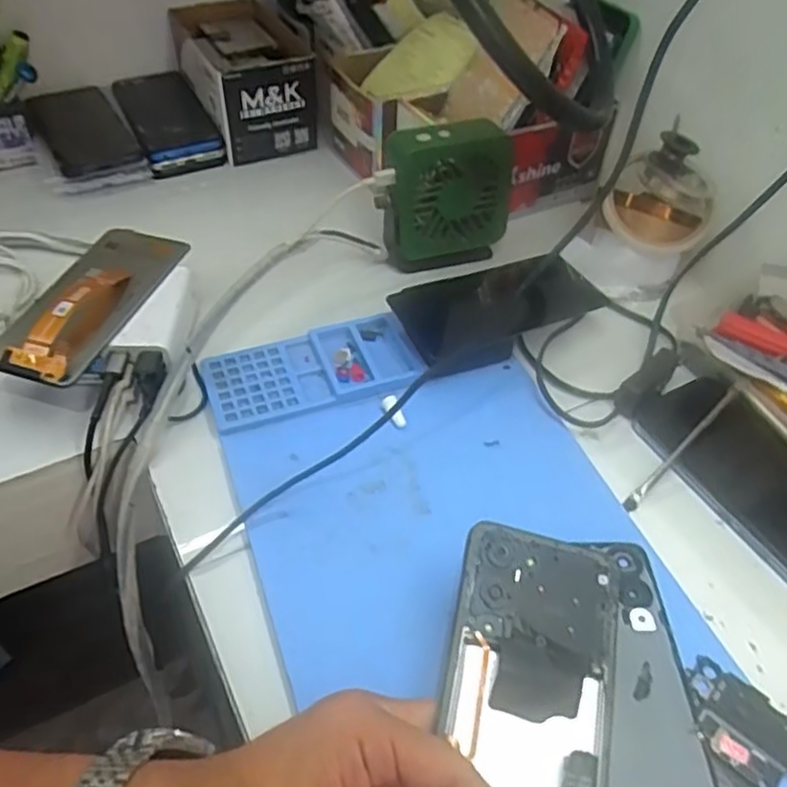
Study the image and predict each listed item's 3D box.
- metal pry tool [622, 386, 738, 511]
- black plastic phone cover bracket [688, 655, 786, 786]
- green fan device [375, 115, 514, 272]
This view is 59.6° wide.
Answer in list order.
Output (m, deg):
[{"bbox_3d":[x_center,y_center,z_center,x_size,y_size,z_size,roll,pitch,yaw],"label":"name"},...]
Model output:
[{"bbox_3d":[0.190,0.034,0.448,0.119,0.009,0.008,-41,60,-15],"label":"metal pry tool"},{"bbox_3d":[0.173,0.164,0.339,0.043,0.004,0.062,-30,54,-30],"label":"black plastic phone cover bracket"},{"bbox_3d":[0.041,-0.161,0.560,0.107,0.104,0.054,-8,49,-9],"label":"green fan device"}]

